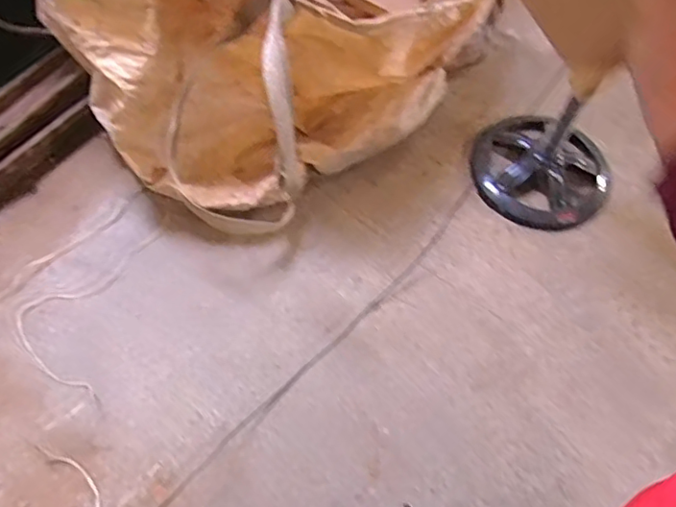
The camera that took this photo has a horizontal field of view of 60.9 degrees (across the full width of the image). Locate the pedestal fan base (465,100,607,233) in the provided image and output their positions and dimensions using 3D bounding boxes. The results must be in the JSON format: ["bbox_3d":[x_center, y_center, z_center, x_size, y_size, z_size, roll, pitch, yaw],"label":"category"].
[{"bbox_3d":[0.589,-0.247,1.644,0.376,0.084,0.357,-29,69,-16],"label":"pedestal fan base"}]

